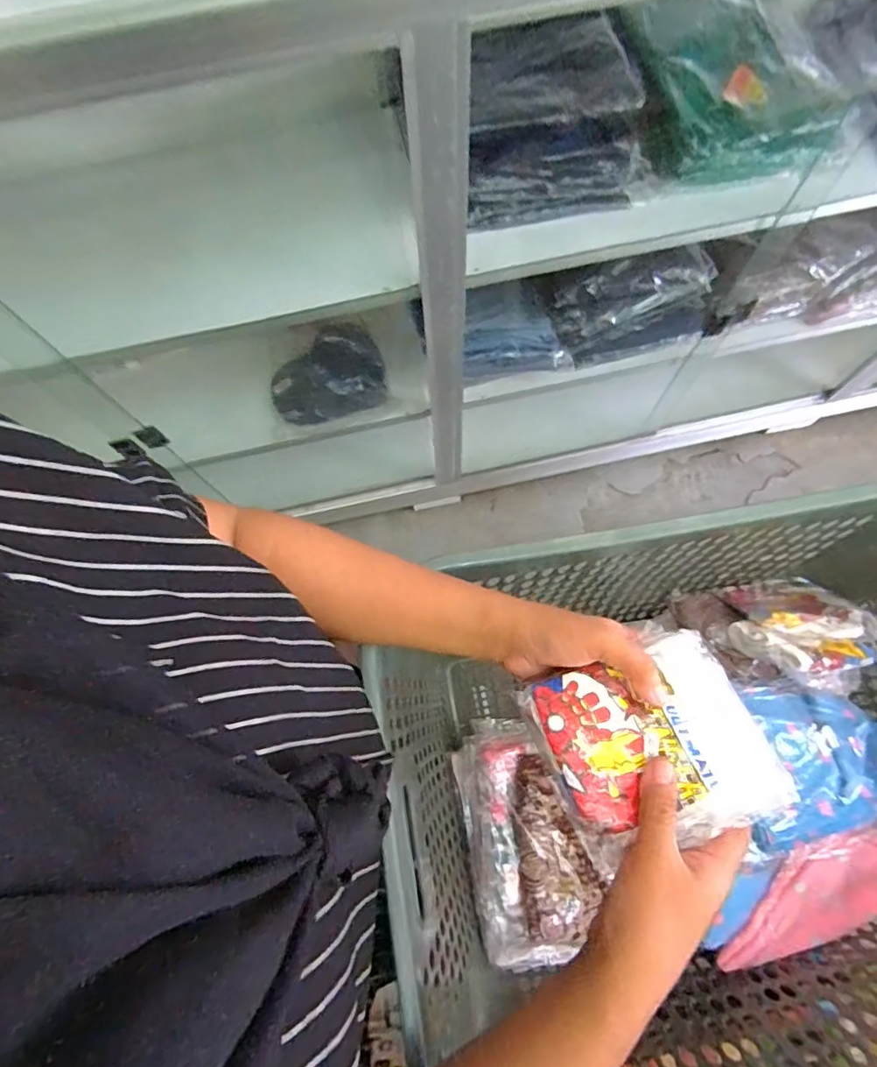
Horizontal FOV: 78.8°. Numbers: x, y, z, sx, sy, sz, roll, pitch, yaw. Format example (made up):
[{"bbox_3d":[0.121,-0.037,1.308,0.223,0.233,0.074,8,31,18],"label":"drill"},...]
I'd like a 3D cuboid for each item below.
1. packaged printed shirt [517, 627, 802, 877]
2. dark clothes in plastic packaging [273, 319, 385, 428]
[{"bbox_3d":[0.129,0.131,0.327,0.119,0.029,0.110,-20,72,-5],"label":"packaged printed shirt"},{"bbox_3d":[-0.210,-0.288,0.996,0.218,0.101,0.144,-16,72,-3],"label":"dark clothes in plastic packaging"}]

